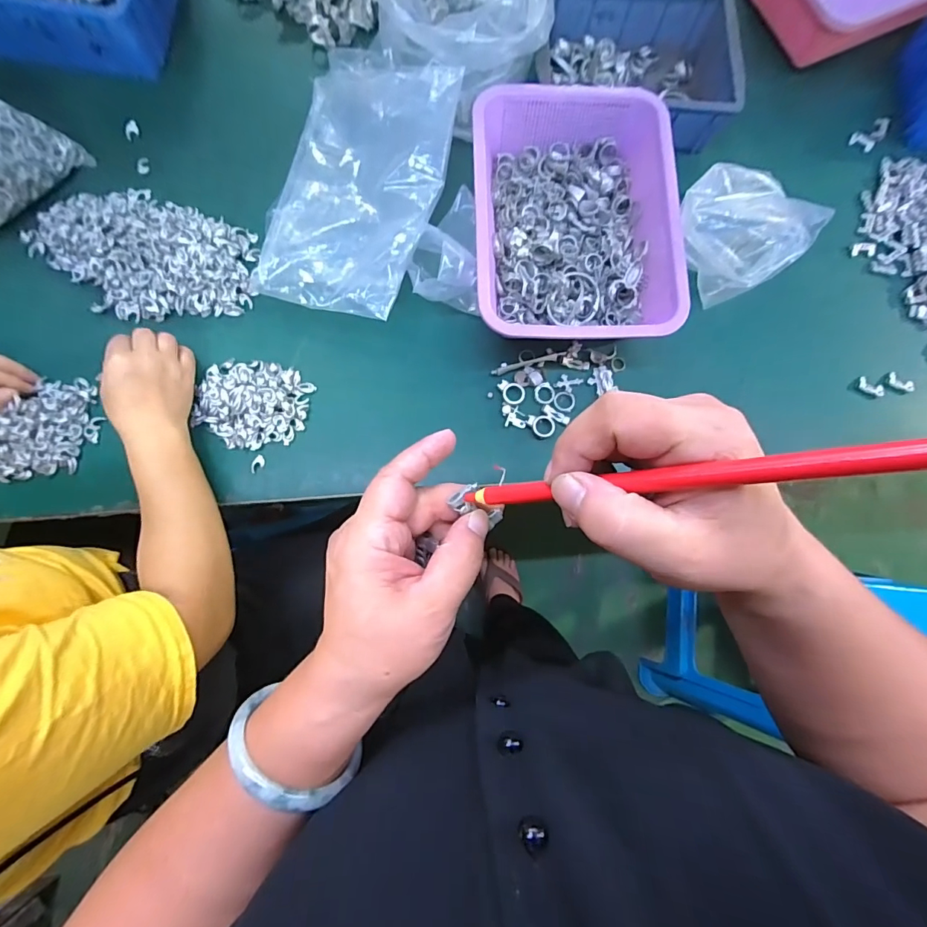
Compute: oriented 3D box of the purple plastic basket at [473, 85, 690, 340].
[{"bbox_3d":[0.122,-0.283,0.518,0.219,0.076,0.291,-1,83,-2],"label":"purple plastic basket"}]

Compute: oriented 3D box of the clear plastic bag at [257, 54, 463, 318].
[{"bbox_3d":[-0.115,-0.336,0.511,0.186,0.046,0.350,14,80,10],"label":"clear plastic bag"}]

